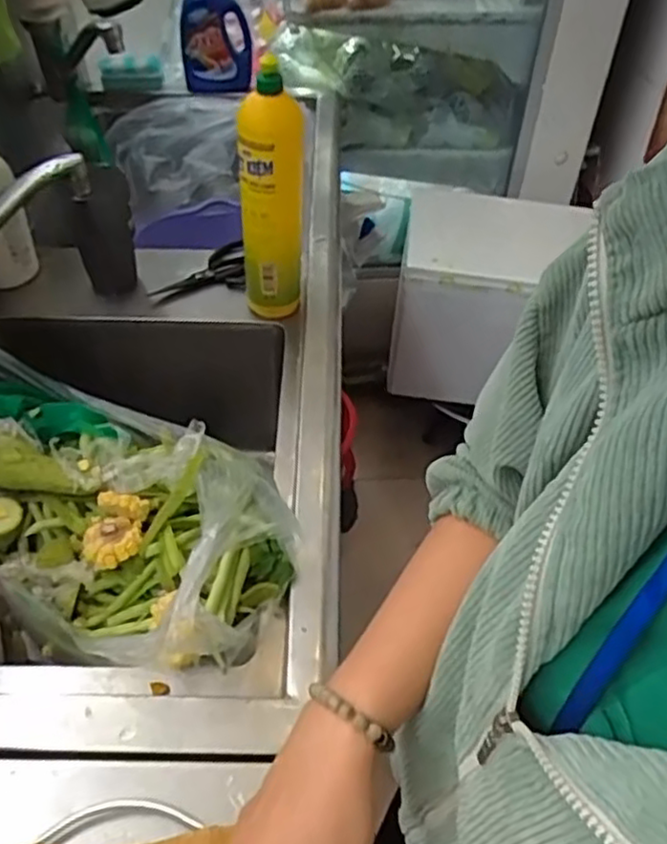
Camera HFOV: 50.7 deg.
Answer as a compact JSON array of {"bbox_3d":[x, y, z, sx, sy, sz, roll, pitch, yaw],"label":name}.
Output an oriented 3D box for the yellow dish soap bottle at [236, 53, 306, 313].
[{"bbox_3d":[-0.067,-0.245,0.783,0.071,0.277,0.064,-1,47,-3],"label":"yellow dish soap bottle"}]

